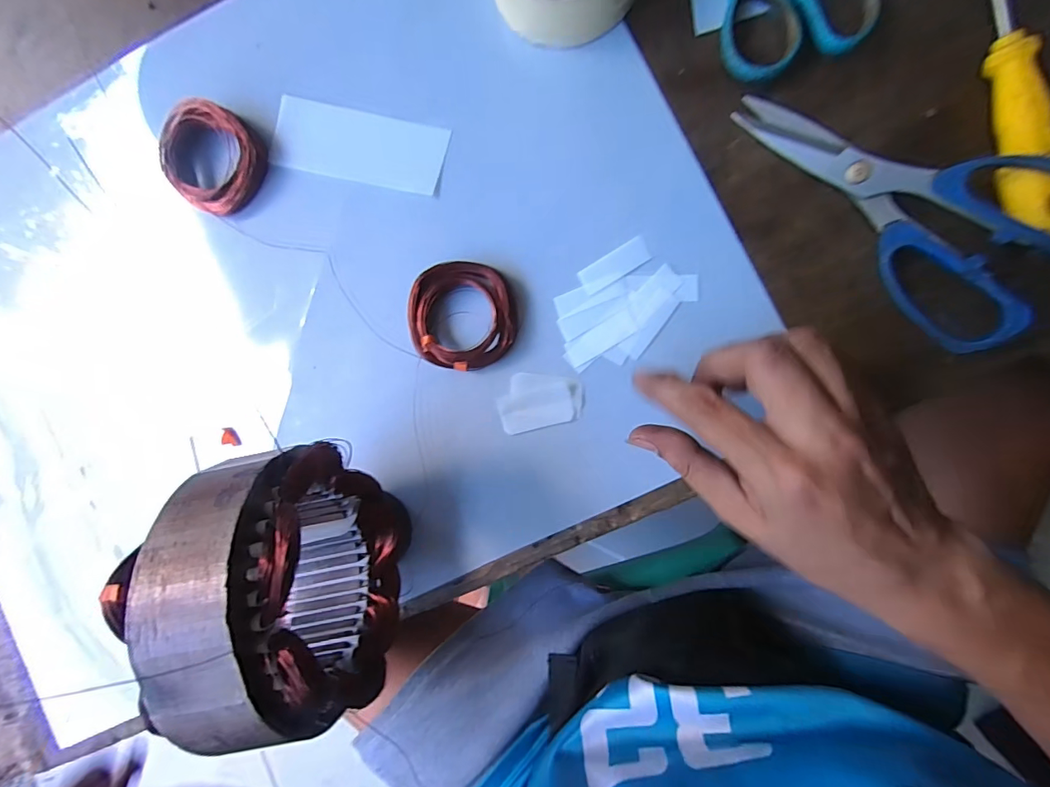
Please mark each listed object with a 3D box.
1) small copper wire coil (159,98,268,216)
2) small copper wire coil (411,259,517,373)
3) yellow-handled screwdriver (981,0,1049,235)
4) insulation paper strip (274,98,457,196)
[{"bbox_3d":[-0.193,-0.145,0.289,0.060,0.026,0.059,0,91,7],"label":"small copper wire coil"},{"bbox_3d":[-0.038,-0.045,0.277,0.061,0.019,0.061,0,91,7],"label":"small copper wire coil"},{"bbox_3d":[0.241,-0.222,0.235,0.021,0.025,0.285,-7,90,7],"label":"yellow-handled screwdriver"},{"bbox_3d":[-0.106,-0.158,0.294,0.112,0.009,0.046,13,93,7],"label":"insulation paper strip"}]

